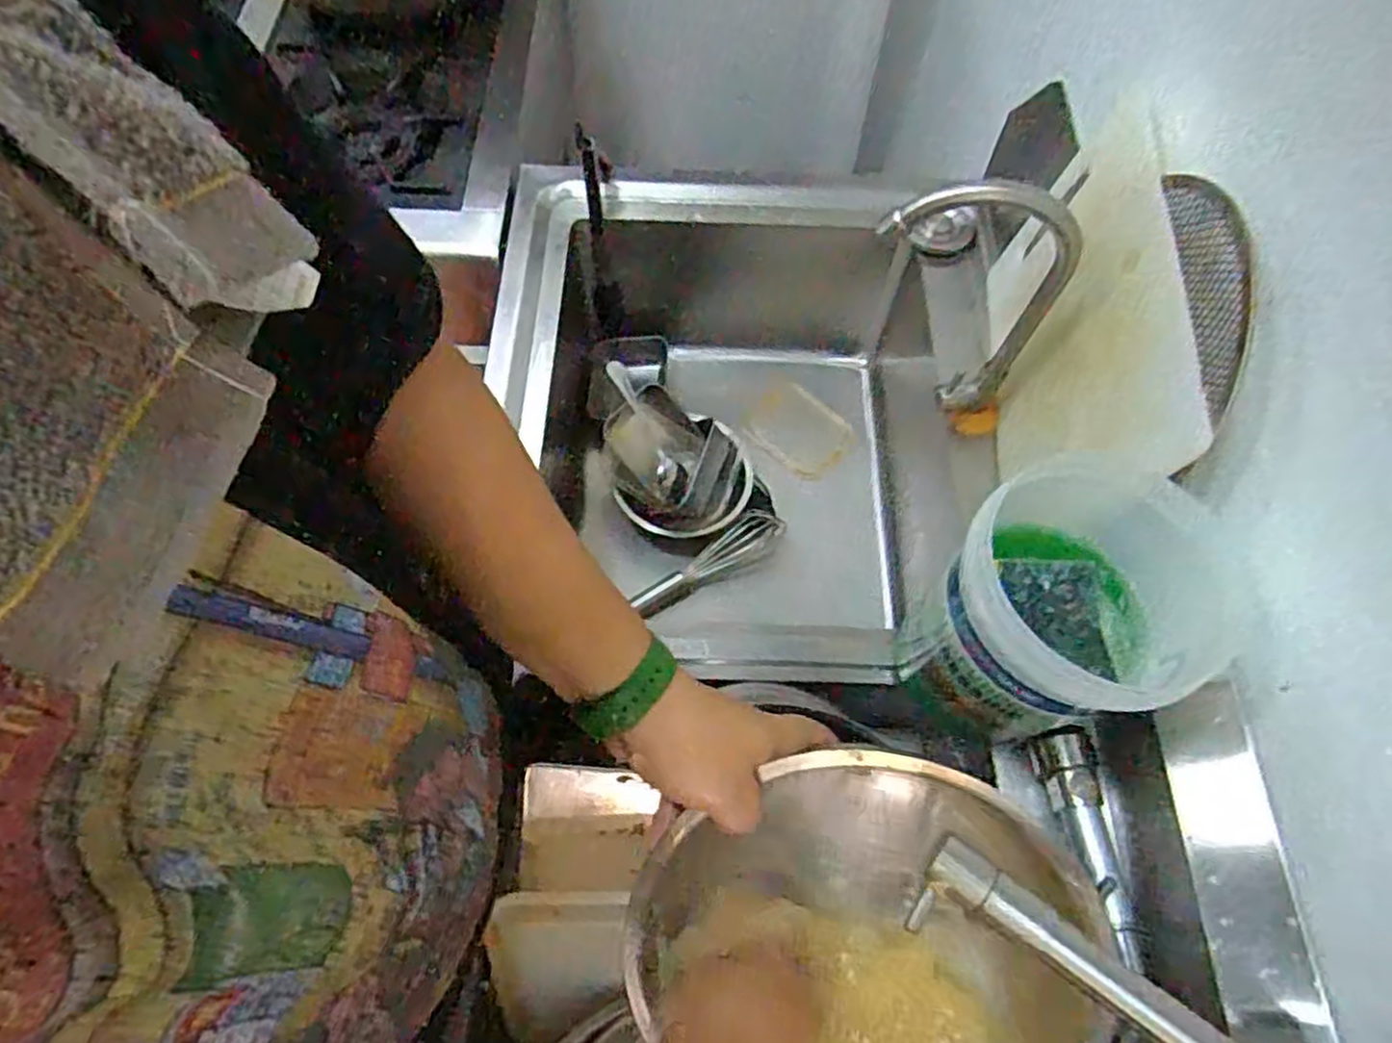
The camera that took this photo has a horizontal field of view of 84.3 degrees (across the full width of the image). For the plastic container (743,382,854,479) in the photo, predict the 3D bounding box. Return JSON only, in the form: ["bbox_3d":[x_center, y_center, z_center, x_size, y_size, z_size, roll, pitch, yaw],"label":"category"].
[{"bbox_3d":[0.138,-0.127,1.060,0.139,0.028,0.106,38,69,16],"label":"plastic container"}]

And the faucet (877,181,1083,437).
[{"bbox_3d":[0.228,-0.175,0.670,0.165,0.289,0.034,6,64,2],"label":"faucet"}]

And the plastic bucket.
[{"bbox_3d":[0.256,0.074,0.579,0.153,0.211,0.157,1,64,-1],"label":"plastic bucket"}]

